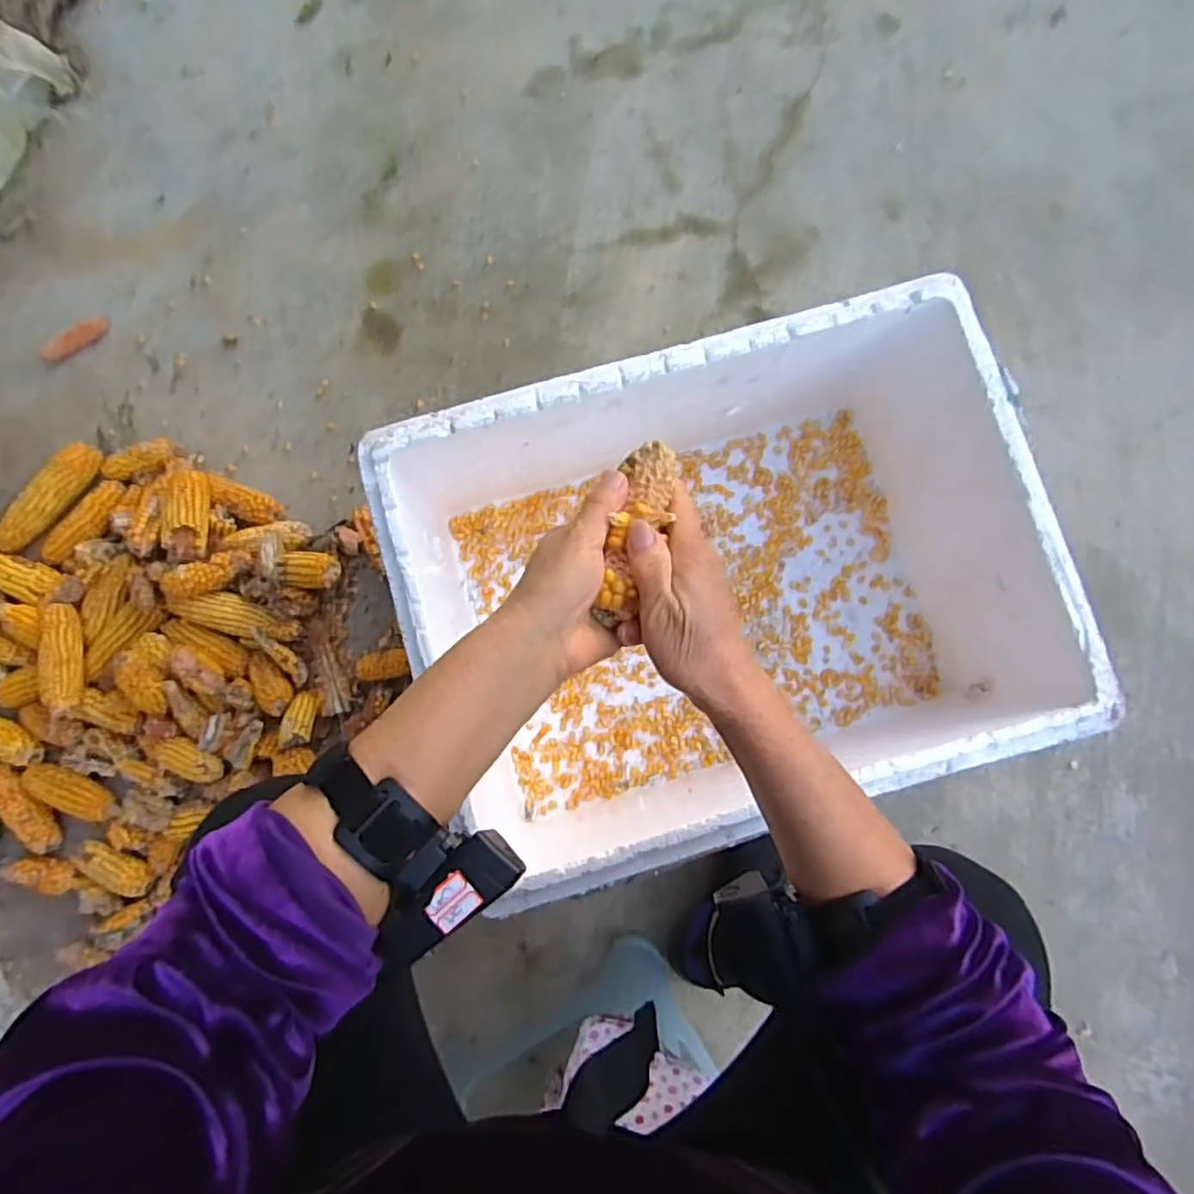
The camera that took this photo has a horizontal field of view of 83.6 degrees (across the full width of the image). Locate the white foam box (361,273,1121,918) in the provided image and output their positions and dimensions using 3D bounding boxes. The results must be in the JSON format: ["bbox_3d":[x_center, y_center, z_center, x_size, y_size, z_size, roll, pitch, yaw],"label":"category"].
[{"bbox_3d":[0.120,-0.008,0.712,0.583,0.256,0.437,-17,83,-1],"label":"white foam box"}]

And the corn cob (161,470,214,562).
[{"bbox_3d":[-0.506,-0.101,0.820,0.056,0.037,0.121,-1,83,-1],"label":"corn cob"}]

